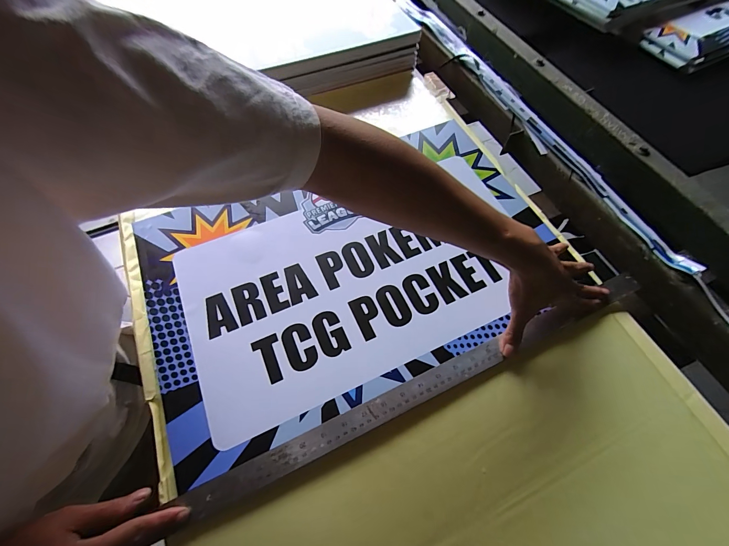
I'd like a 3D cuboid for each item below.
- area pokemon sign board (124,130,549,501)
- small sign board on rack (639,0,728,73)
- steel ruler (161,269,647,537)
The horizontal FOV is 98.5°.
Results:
[{"bbox_3d":[-0.010,-0.019,0.464,0.572,0.016,0.369,-22,66,-10],"label":"area pokemon sign board"},{"bbox_3d":[0.831,-0.578,0.737,0.390,0.013,0.145,-25,67,-12],"label":"small sign board on rack"},{"bbox_3d":[0.101,0.136,0.386,0.623,0.010,0.037,-22,76,-12],"label":"steel ruler"}]

